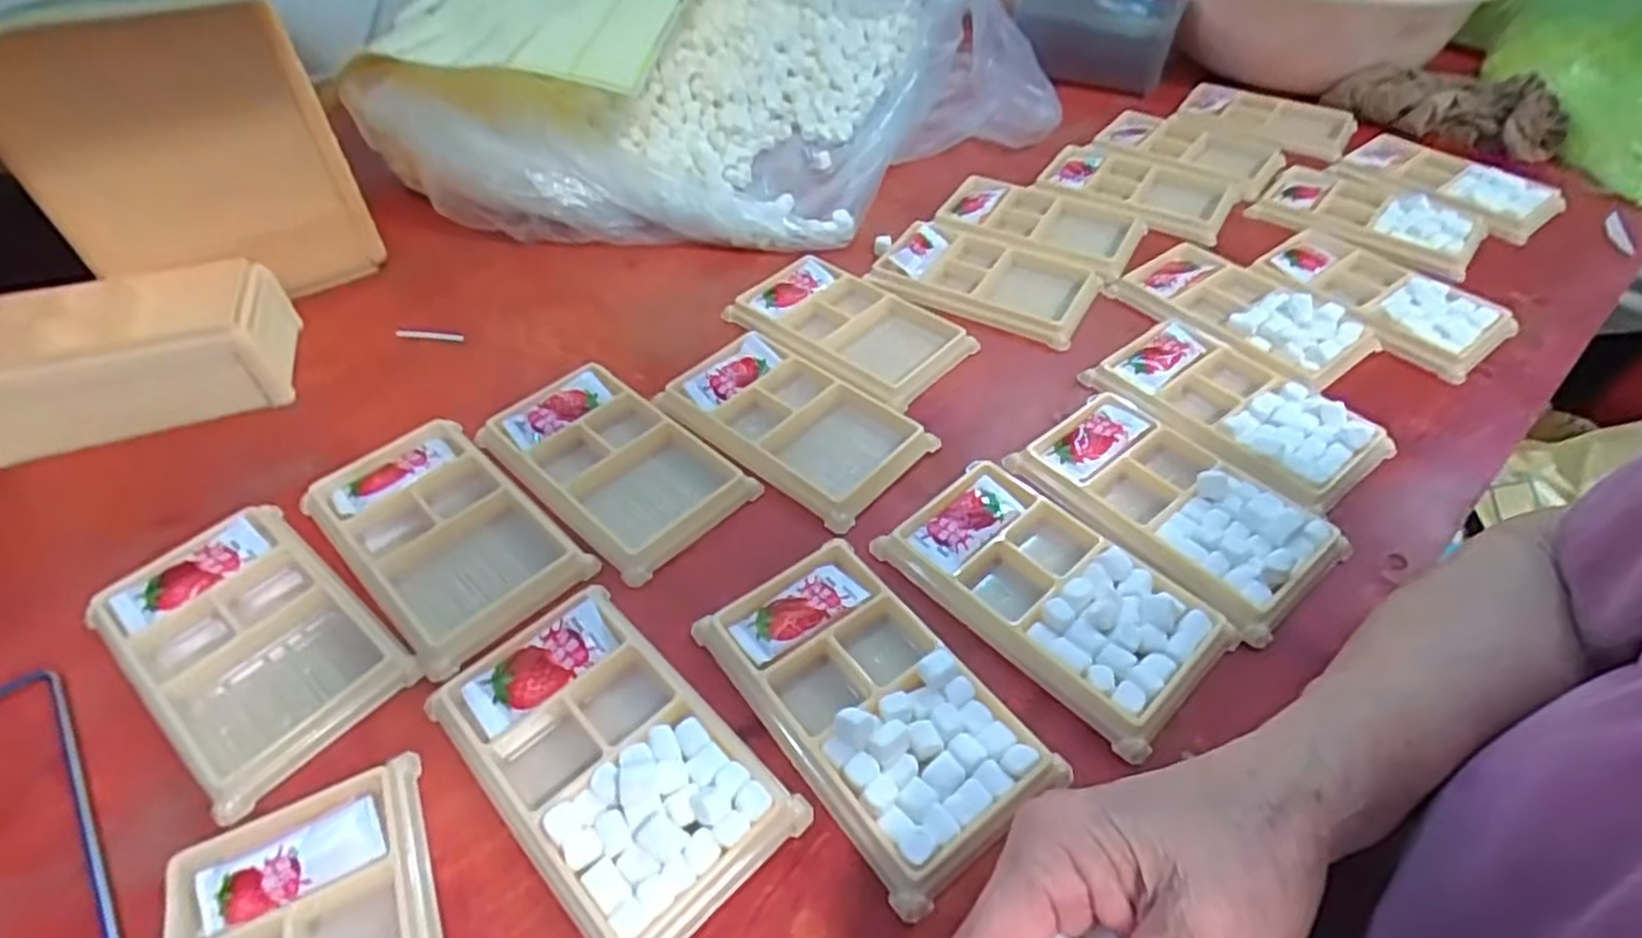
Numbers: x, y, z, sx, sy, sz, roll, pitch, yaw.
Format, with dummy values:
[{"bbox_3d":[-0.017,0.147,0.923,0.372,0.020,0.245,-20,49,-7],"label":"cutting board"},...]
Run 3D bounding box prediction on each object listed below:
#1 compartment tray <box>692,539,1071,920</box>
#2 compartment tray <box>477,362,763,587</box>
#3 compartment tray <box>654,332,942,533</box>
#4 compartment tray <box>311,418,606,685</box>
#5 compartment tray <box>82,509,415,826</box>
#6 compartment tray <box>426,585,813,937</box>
[{"bbox_3d":[0.018,0.085,0.296,0.075,0.016,0.132,-30,54,-23],"label":"compartment tray"},{"bbox_3d":[-0.103,-0.007,0.385,0.076,0.013,0.127,-37,57,-28],"label":"compartment tray"},{"bbox_3d":[-0.014,-0.026,0.406,0.128,0.018,0.075,33,56,27],"label":"compartment tray"},{"bbox_3d":[-0.175,0.026,0.356,0.129,0.009,0.078,36,58,29],"label":"compartment tray"},{"bbox_3d":[-0.237,0.069,0.317,0.129,0.010,0.076,32,56,26],"label":"compartment tray"},{"bbox_3d":[-0.077,0.105,0.282,0.075,0.015,0.130,-35,56,-27],"label":"compartment tray"}]

